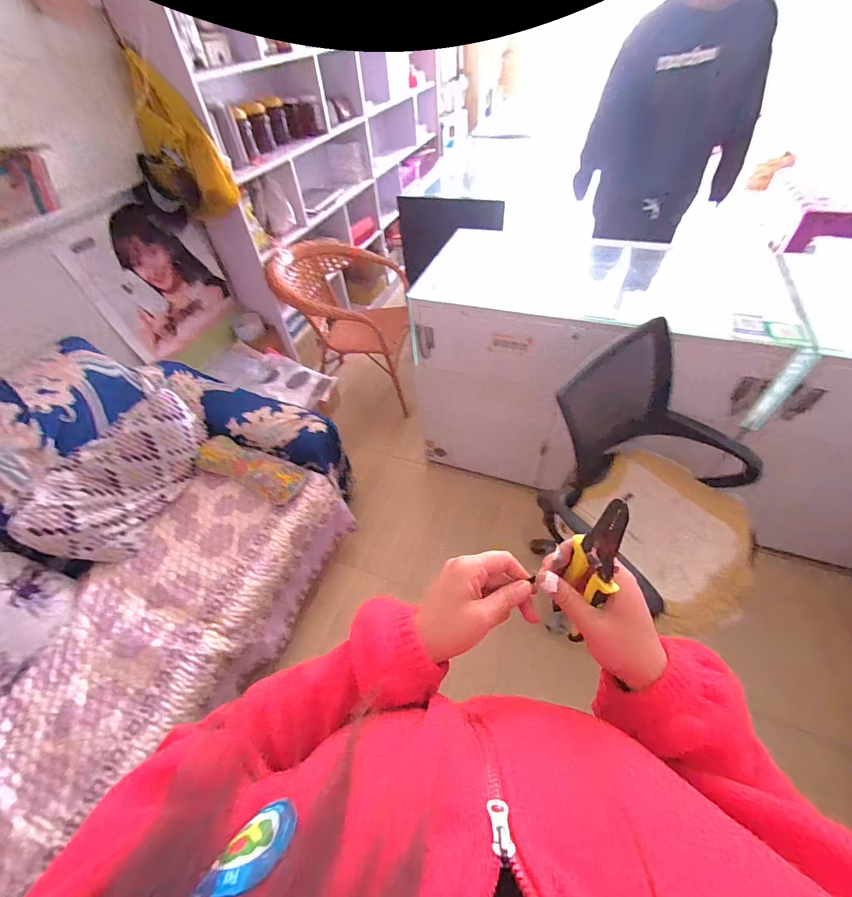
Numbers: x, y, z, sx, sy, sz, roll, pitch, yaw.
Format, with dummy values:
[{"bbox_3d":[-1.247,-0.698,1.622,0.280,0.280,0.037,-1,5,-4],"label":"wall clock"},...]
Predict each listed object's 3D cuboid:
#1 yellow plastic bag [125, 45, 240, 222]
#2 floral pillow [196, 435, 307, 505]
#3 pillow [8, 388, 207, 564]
[{"bbox_3d":[-0.886,-1.090,1.408,0.235,0.445,0.123,5,51,10],"label":"yellow plastic bag"},{"bbox_3d":[-0.668,0.076,1.453,0.453,0.086,0.159,18,54,19],"label":"floral pillow"},{"bbox_3d":[-1.042,0.100,1.344,0.191,0.314,0.587,11,52,14],"label":"pillow"}]

